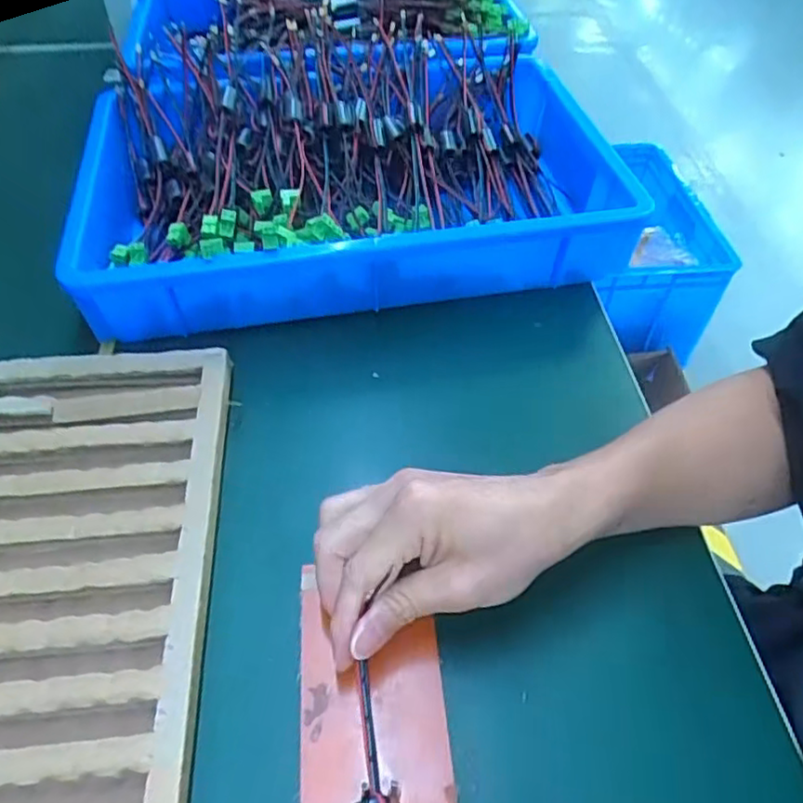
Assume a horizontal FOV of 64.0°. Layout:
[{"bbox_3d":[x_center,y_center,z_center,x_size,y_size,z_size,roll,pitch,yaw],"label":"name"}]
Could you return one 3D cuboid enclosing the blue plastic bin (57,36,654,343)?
[{"bbox_3d":[-0.052,-0.209,0.574,0.416,0.087,0.315,-5,49,-8],"label":"blue plastic bin"}]

